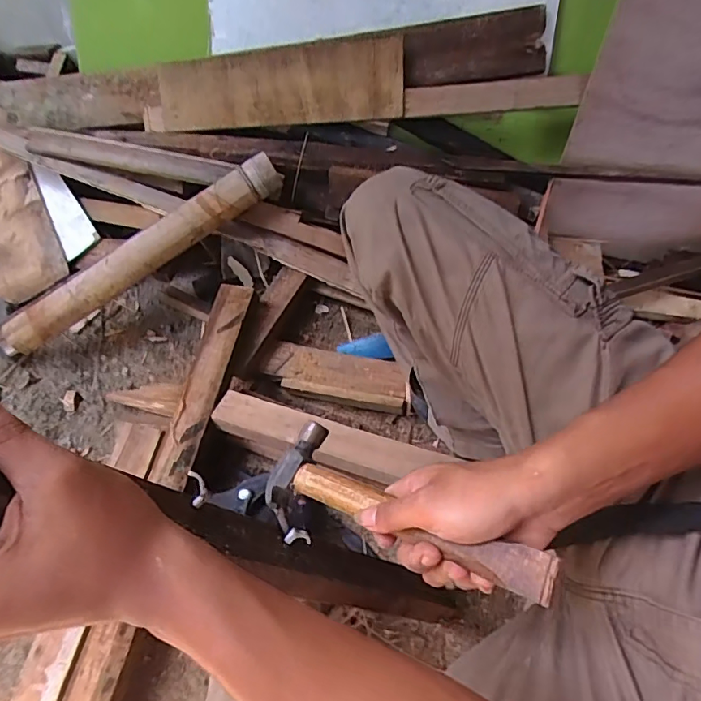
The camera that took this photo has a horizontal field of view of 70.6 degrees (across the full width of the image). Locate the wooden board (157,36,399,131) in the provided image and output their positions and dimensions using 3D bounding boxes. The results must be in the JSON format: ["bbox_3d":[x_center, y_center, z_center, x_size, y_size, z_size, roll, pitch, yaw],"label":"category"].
[{"bbox_3d":[-0.125,-0.458,0.856,0.428,0.122,0.025,0,18,9],"label":"wooden board"}]

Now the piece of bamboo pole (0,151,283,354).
[{"bbox_3d":[-0.362,-0.149,0.829,0.561,0.055,0.056,-33,64,1],"label":"piece of bamboo pole"}]

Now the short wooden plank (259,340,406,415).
[{"bbox_3d":[-0.029,0.044,0.848,0.249,0.043,0.081,10,63,8],"label":"short wooden plank"}]

